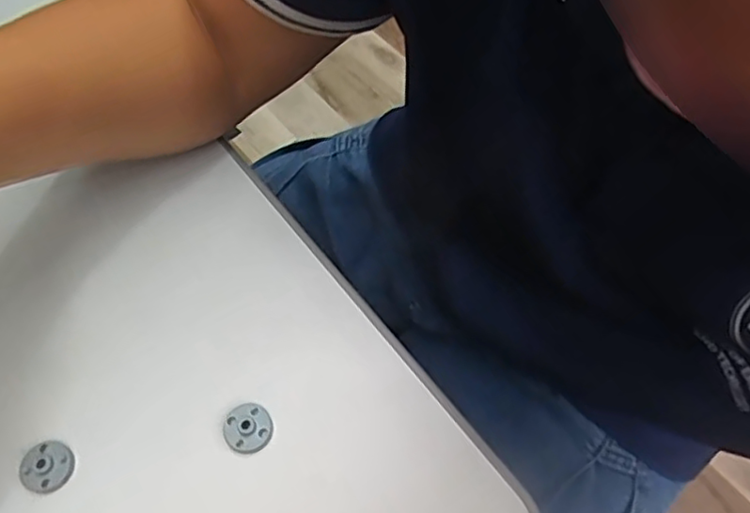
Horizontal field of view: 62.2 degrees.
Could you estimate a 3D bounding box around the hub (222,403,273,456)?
[{"bbox_3d":[-0.058,0.080,0.287,0.022,0.013,0.022,1,59,-2],"label":"hub"}]

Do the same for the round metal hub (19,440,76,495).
[{"bbox_3d":[-0.145,0.093,0.275,0.023,0.006,0.022,1,59,-2],"label":"round metal hub"}]

